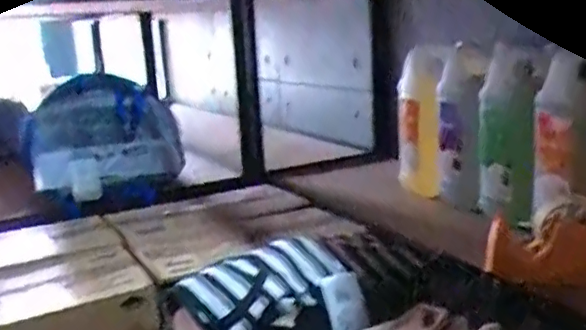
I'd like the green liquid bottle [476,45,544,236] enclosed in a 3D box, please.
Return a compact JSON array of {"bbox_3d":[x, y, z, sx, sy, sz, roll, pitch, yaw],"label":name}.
[{"bbox_3d":[0.391,-0.052,1.113,0.104,0.304,0.094,1,14,22],"label":"green liquid bottle"}]

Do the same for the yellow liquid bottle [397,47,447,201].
[{"bbox_3d":[0.280,-0.092,1.337,0.096,0.312,0.082,-1,13,12],"label":"yellow liquid bottle"}]

